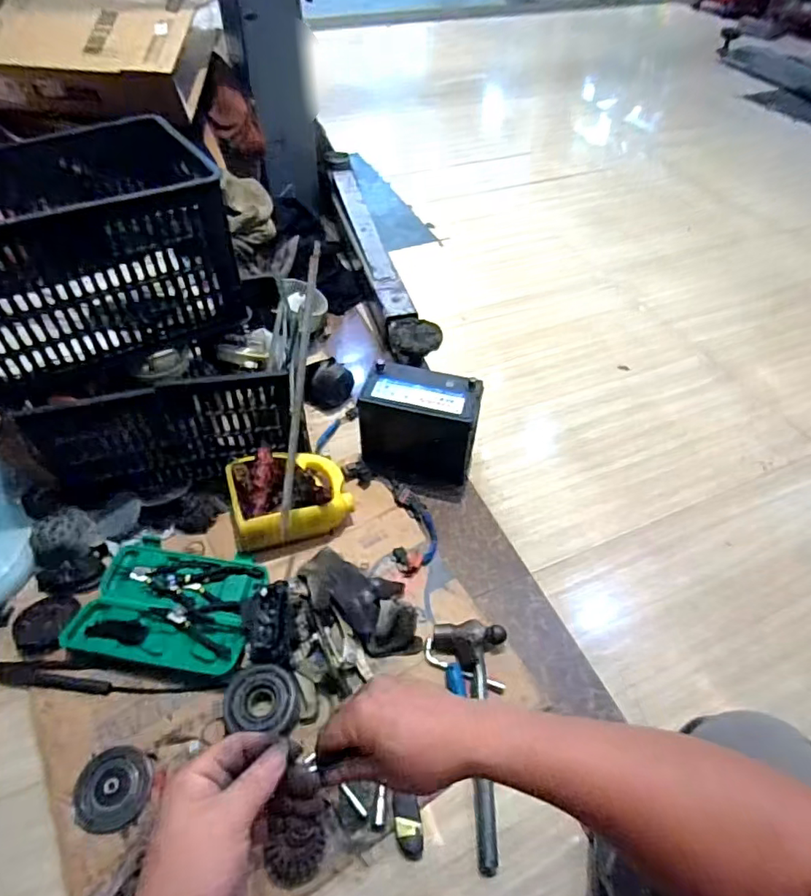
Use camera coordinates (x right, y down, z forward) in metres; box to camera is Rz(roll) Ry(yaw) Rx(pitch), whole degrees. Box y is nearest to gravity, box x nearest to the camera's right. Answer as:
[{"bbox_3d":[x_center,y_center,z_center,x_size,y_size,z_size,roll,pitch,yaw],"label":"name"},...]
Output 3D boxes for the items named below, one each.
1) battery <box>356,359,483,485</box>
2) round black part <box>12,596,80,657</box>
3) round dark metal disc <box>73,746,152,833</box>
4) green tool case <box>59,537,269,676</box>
[{"bbox_3d":[0.027,-0.047,1.142,0.240,0.208,0.144,11,51,7],"label":"battery"},{"bbox_3d":[-0.616,0.301,0.919,0.102,0.020,0.097,1,50,-1],"label":"round black part"},{"bbox_3d":[-0.421,0.487,0.775,0.101,0.017,0.100,1,50,-1],"label":"round dark metal disc"},{"bbox_3d":[-0.409,0.267,0.948,0.292,0.035,0.213,9,51,5],"label":"green tool case"}]

